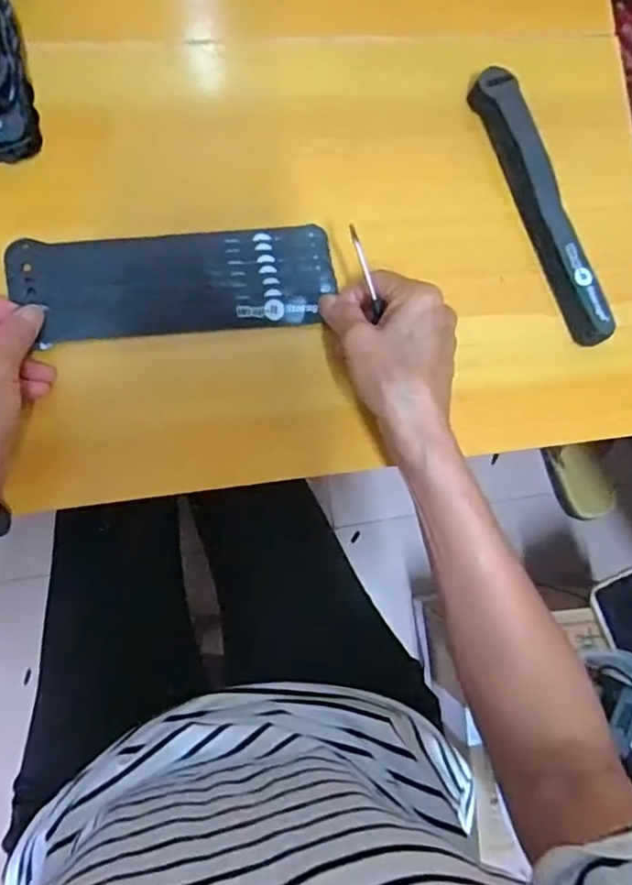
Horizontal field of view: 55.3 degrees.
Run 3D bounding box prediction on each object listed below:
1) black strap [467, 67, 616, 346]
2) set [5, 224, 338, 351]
[{"bbox_3d":[0.158,-0.163,0.420,0.029,0.018,0.197,-23,89,-10],"label":"black strap"},{"bbox_3d":[-0.088,-0.104,0.388,0.196,0.015,0.067,-8,83,-6],"label":"set"}]

